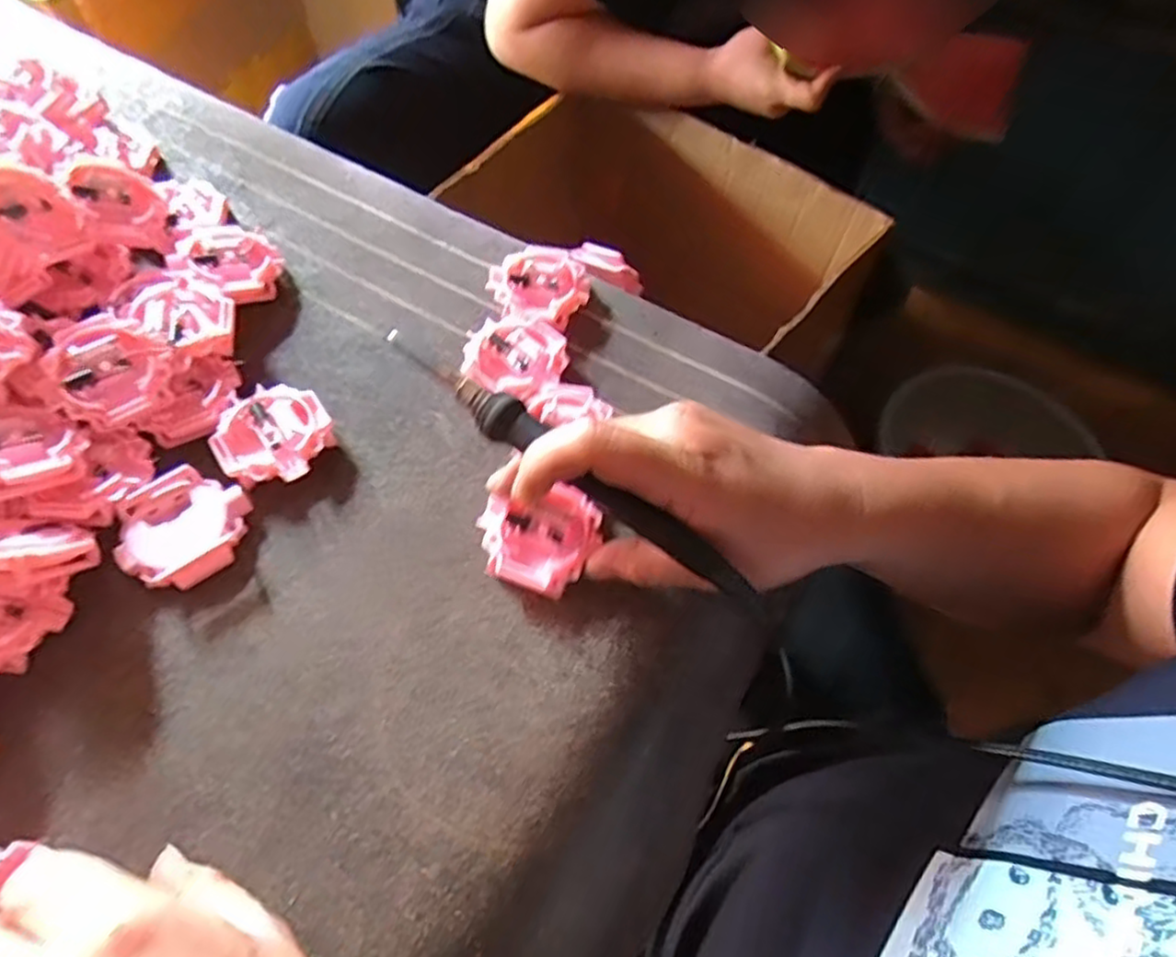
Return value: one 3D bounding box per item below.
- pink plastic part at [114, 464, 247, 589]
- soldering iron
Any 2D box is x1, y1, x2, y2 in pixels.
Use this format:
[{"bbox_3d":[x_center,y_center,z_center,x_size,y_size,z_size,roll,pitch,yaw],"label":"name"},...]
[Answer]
[{"bbox_3d":[-0.183,0.022,0.320,0.053,0.010,0.050,-38,69,-20],"label":"pink plastic part"},{"bbox_3d":[-0.011,-0.007,0.291,0.195,0.014,0.016,37,66,14],"label":"soldering iron"}]

